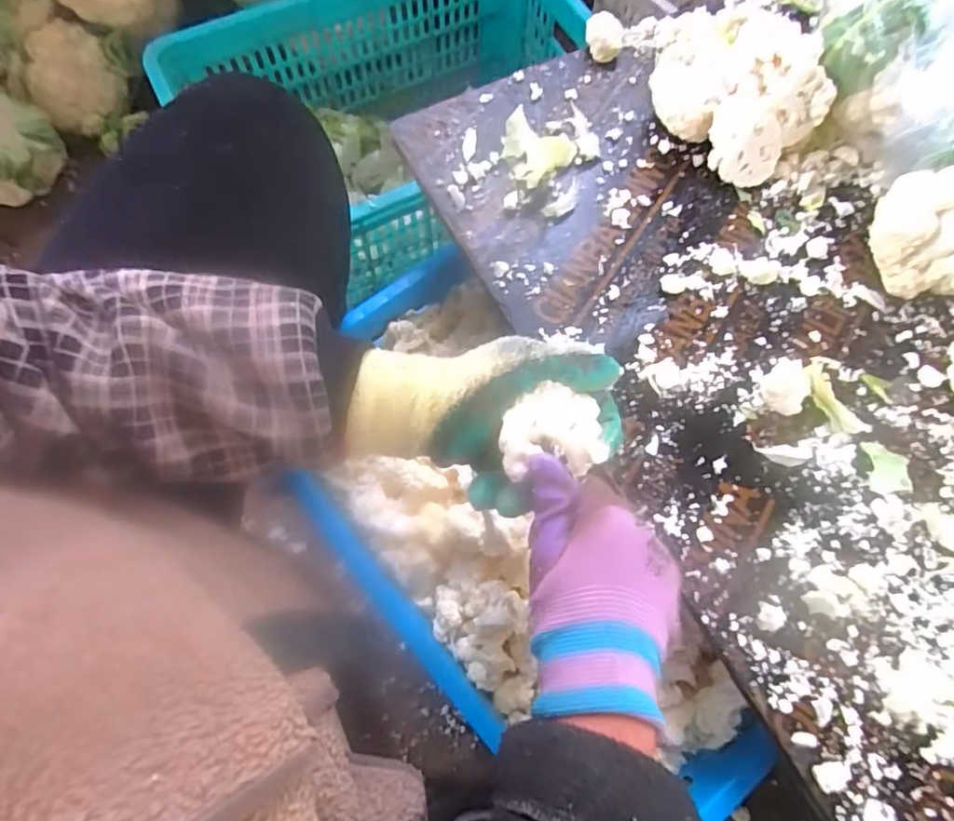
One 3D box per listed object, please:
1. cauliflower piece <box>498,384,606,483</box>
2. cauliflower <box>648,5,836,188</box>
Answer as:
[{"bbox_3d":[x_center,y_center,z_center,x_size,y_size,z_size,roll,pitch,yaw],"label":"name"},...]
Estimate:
[{"bbox_3d":[0.046,0.013,0.353,0.060,0.032,0.045,-5,70,-3],"label":"cauliflower piece"},{"bbox_3d":[0.221,-0.273,0.513,0.143,0.082,0.096,30,72,9],"label":"cauliflower"}]

